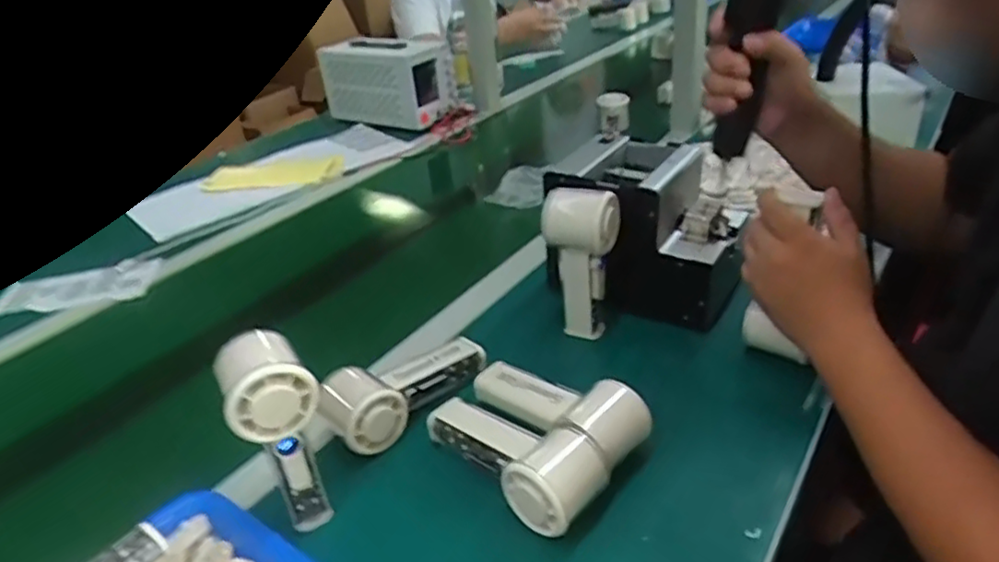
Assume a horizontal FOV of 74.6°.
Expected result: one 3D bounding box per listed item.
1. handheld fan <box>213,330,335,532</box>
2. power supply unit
[{"bbox_3d":[-0.156,0.107,0.471,0.053,0.136,0.068,-20,32,-22],"label":"handheld fan"},{"bbox_3d":[-0.221,-0.423,1.388,0.265,0.164,0.184,13,35,31],"label":"power supply unit"}]

